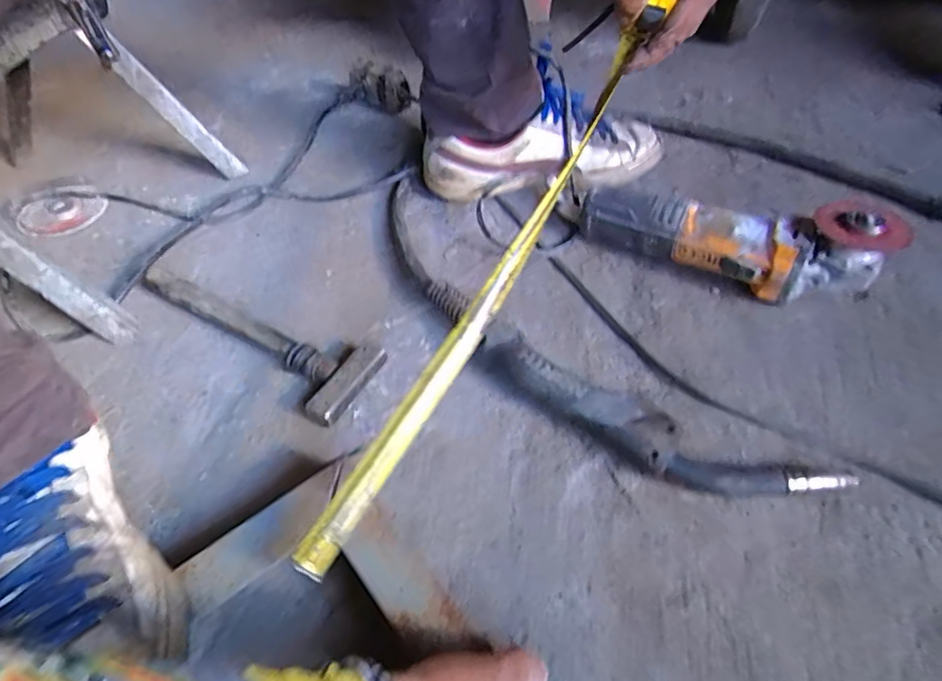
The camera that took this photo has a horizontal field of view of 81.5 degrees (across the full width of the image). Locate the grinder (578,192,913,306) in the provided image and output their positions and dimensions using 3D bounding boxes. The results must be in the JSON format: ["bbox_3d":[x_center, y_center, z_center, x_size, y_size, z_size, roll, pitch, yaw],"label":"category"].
[{"bbox_3d":[0.235,-0.104,0.519,0.266,0.095,0.067,24,56,19],"label":"grinder"}]

